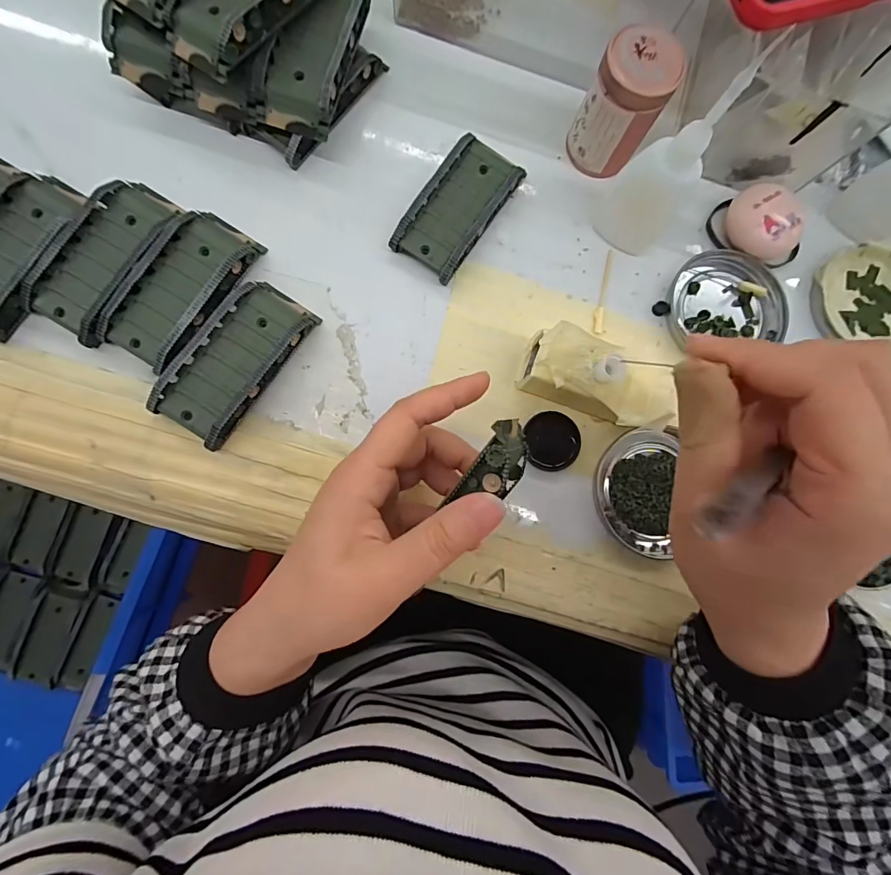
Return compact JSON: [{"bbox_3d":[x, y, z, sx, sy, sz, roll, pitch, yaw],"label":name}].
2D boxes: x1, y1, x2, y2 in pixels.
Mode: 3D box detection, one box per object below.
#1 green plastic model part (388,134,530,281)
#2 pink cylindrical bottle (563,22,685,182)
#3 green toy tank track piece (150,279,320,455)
[{"bbox_3d":[0.008,-0.145,0.277,0.046,0.019,0.089,34,82,0],"label":"green plastic model part"},{"bbox_3d":[0.106,-0.199,0.268,0.043,0.068,0.037,37,82,0],"label":"pink cylindrical bottle"},{"bbox_3d":[-0.119,-0.045,0.252,0.045,0.023,0.095,35,82,0],"label":"green toy tank track piece"}]

